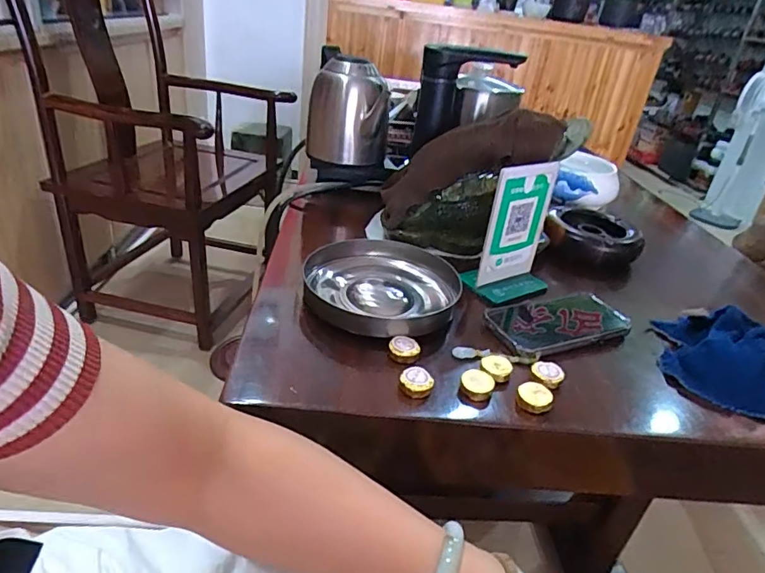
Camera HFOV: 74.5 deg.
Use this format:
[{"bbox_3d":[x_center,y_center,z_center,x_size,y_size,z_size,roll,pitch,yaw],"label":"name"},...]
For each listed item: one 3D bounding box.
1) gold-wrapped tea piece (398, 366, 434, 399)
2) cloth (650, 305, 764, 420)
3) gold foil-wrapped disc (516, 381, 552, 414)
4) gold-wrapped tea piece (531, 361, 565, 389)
[{"bbox_3d":[0.032,0.088,0.462,0.030,0.013,0.029,14,31,11],"label":"gold-wrapped tea piece"},{"bbox_3d":[0.370,0.073,0.547,0.140,0.039,0.155,-8,33,-25],"label":"cloth"},{"bbox_3d":[0.140,0.101,0.464,0.032,0.012,0.036,13,30,9],"label":"gold foil-wrapped disc"},{"bbox_3d":[0.161,0.086,0.493,0.030,0.013,0.025,22,33,24],"label":"gold-wrapped tea piece"}]

